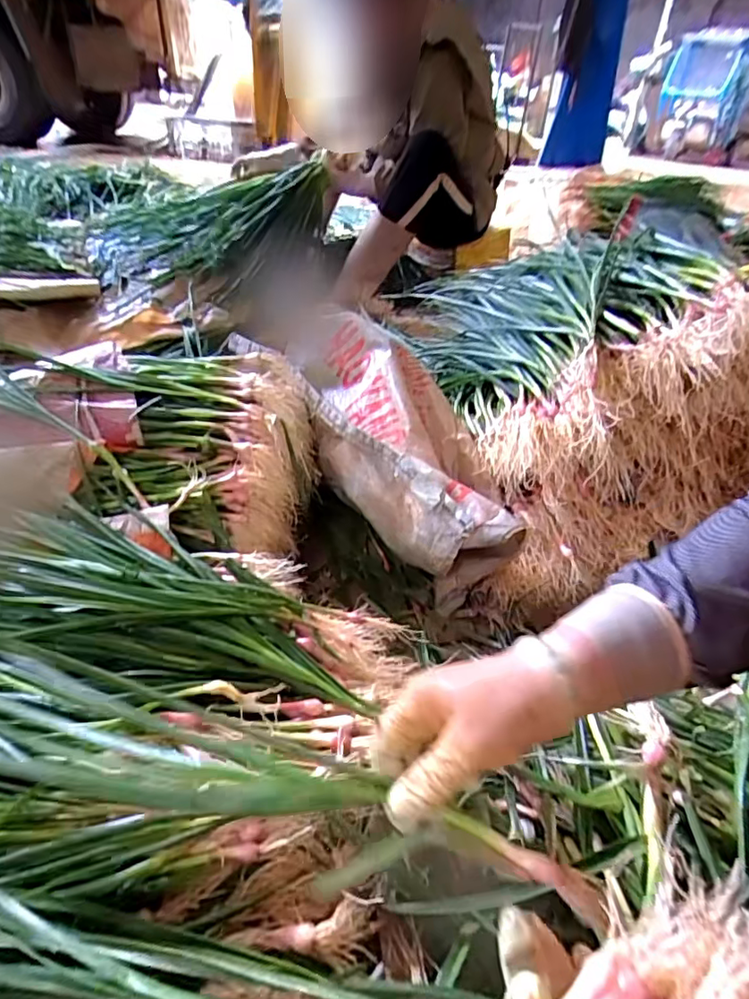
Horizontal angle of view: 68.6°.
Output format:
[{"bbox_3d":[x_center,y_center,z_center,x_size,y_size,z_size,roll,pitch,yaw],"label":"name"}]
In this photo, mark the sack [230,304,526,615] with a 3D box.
[{"bbox_3d":[0.021,-0.081,0.735,0.176,0.137,0.443,-13,55,-22],"label":"sack"}]

